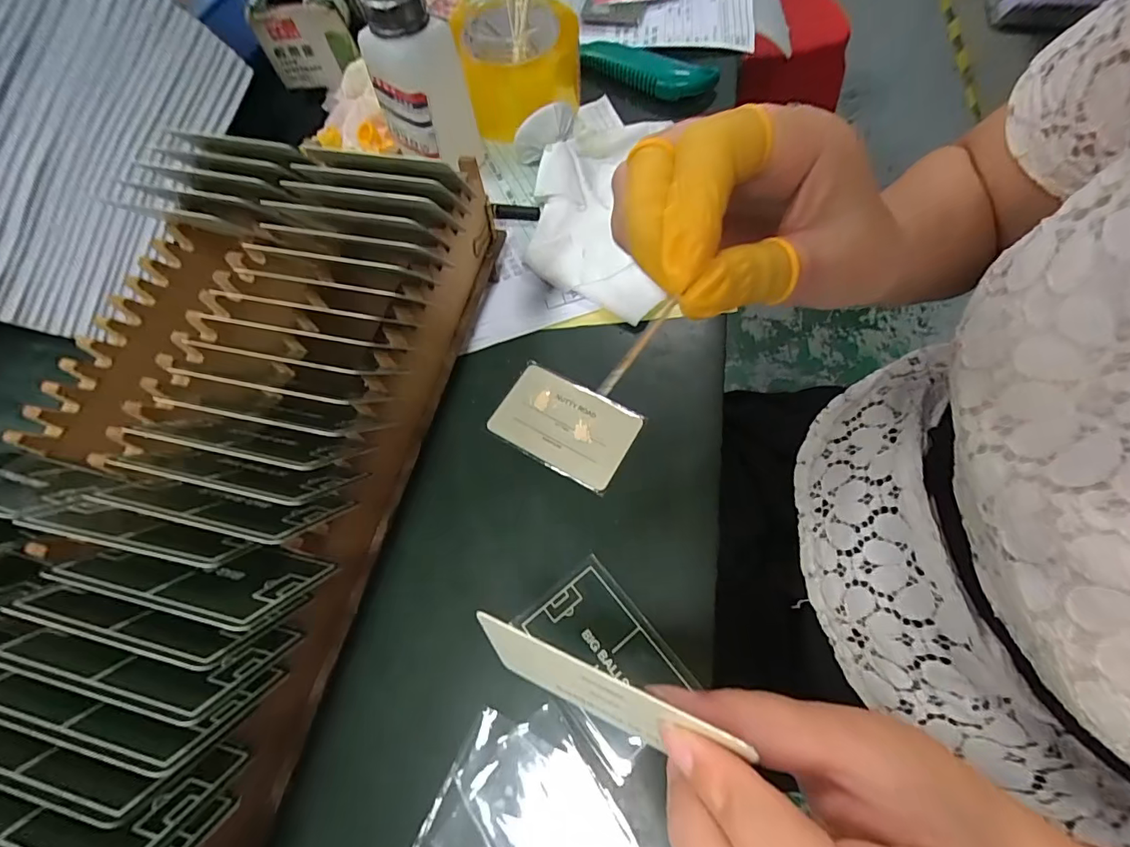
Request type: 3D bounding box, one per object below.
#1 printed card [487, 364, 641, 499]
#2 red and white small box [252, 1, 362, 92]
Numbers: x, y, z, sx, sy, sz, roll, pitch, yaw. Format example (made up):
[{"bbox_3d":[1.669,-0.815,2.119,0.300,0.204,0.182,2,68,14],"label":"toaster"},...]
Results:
[{"bbox_3d":[0.000,0.000,0.304,0.084,0.004,0.056,28,72,16],"label":"printed card"},{"bbox_3d":[-0.211,-0.311,0.407,0.077,0.056,0.011,3,65,6],"label":"red and white small box"}]

